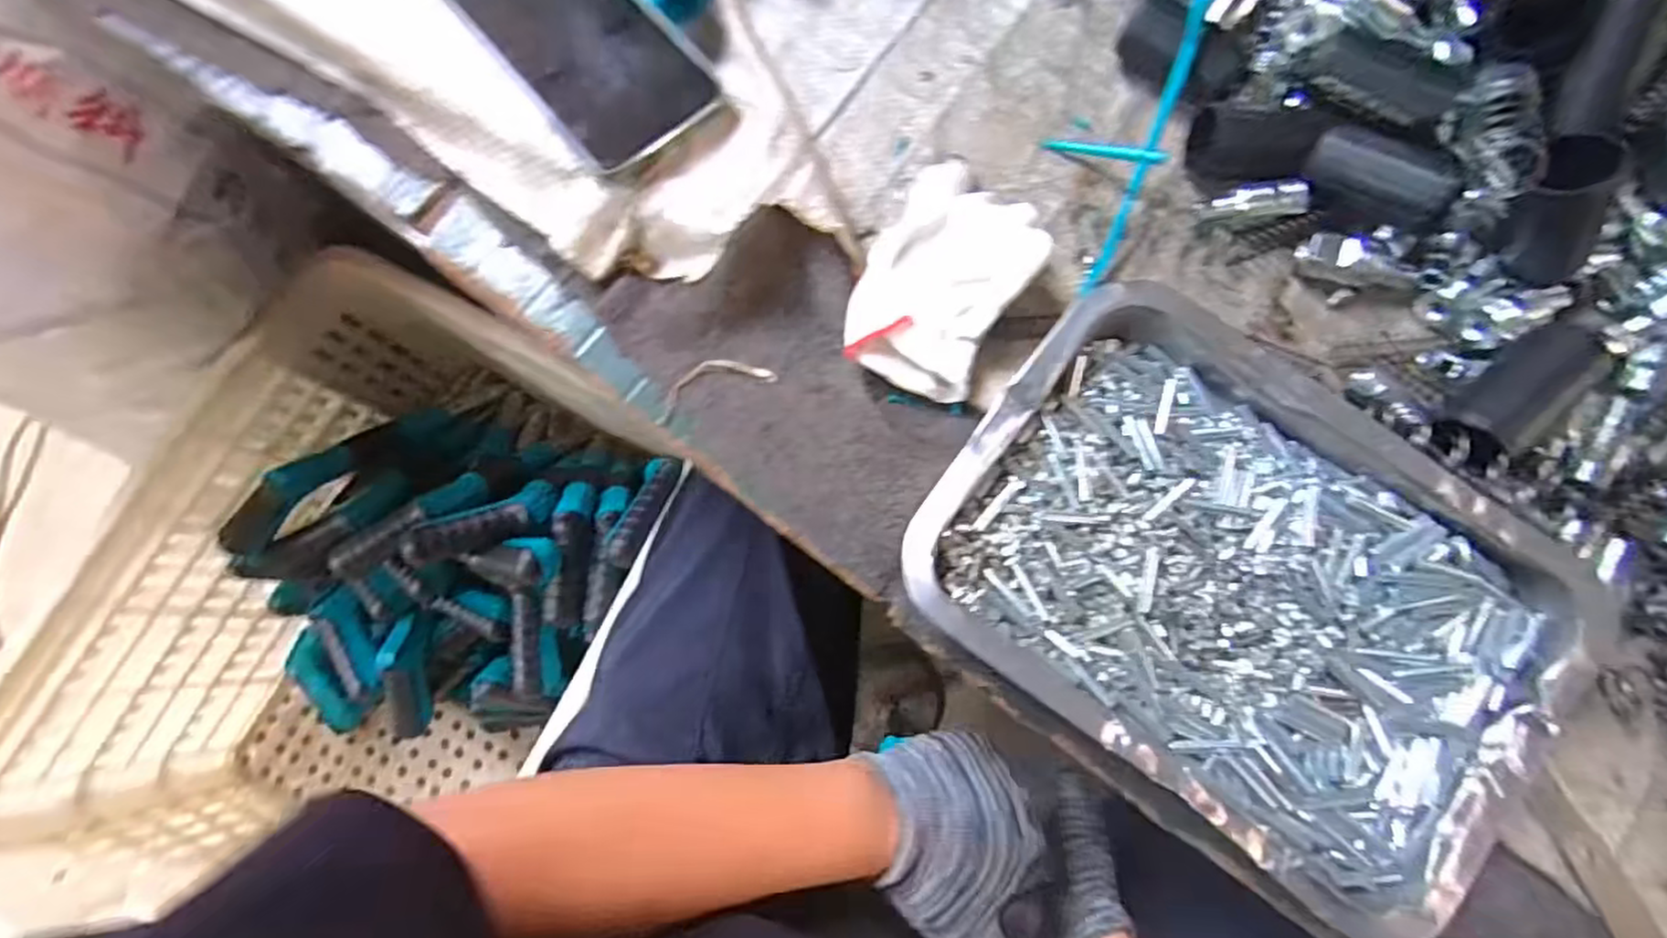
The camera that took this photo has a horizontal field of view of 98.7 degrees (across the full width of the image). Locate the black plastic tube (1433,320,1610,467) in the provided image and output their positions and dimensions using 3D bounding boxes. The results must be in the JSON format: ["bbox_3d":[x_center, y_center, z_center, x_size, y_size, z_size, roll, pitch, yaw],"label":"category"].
[{"bbox_3d":[0.298,-0.029,0.310,0.031,0.026,0.069,44,96,8],"label":"black plastic tube"}]

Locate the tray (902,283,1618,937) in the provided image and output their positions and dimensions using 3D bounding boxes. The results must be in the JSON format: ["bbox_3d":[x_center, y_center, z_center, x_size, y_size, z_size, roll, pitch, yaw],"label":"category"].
[{"bbox_3d":[0.176,0.051,0.313,0.254,0.032,0.188,36,82,7],"label":"tray"}]

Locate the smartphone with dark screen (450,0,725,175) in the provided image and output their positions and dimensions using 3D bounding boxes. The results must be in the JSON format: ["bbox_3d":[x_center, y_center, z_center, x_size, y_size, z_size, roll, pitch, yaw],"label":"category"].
[{"bbox_3d":[-0.124,-0.209,0.341,0.072,0.007,0.151,-41,85,-11],"label":"smartphone with dark screen"}]

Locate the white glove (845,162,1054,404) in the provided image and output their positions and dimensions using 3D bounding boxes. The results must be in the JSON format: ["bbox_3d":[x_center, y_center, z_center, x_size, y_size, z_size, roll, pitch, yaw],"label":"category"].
[{"bbox_3d":[0.054,-0.094,0.346,0.073,0.027,0.113,29,81,6],"label":"white glove"}]

